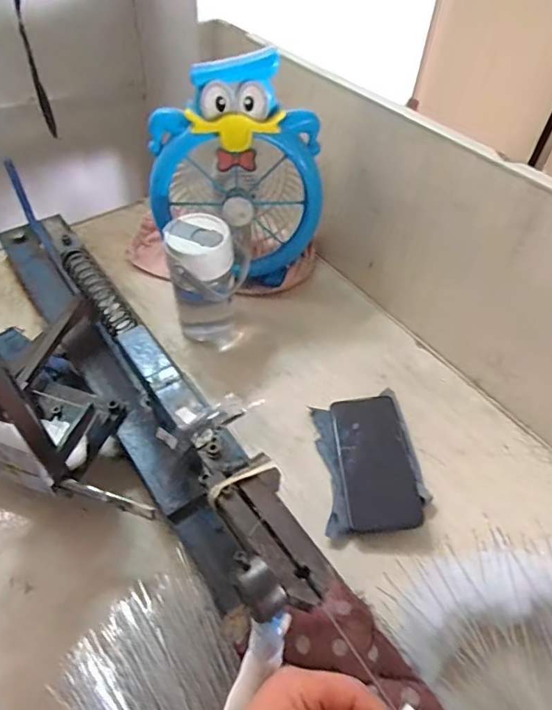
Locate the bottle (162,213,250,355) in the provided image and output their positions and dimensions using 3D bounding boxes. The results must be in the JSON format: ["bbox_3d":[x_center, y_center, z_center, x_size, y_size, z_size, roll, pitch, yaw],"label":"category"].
[{"bbox_3d":[-0.087,-0.090,0.636,0.095,0.159,0.080,5,50,1],"label":"bottle"}]

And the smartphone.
[{"bbox_3d":[0.110,0.116,0.552,0.078,0.012,0.158,-9,51,4],"label":"smartphone"}]

